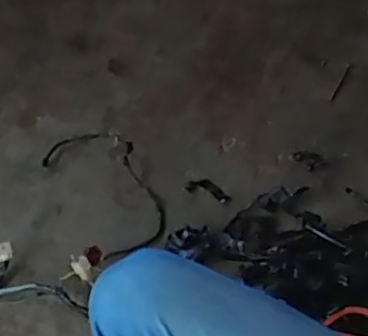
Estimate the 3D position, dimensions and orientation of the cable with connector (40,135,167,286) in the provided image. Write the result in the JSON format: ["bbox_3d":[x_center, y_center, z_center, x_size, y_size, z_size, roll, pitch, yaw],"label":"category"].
[{"bbox_3d":[-0.127,0.042,0.977,0.169,0.071,0.309,-11,52,-11],"label":"cable with connector"}]

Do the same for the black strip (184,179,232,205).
[{"bbox_3d":[0.043,0.036,1.029,0.079,0.008,0.035,18,52,12],"label":"black strip"}]

